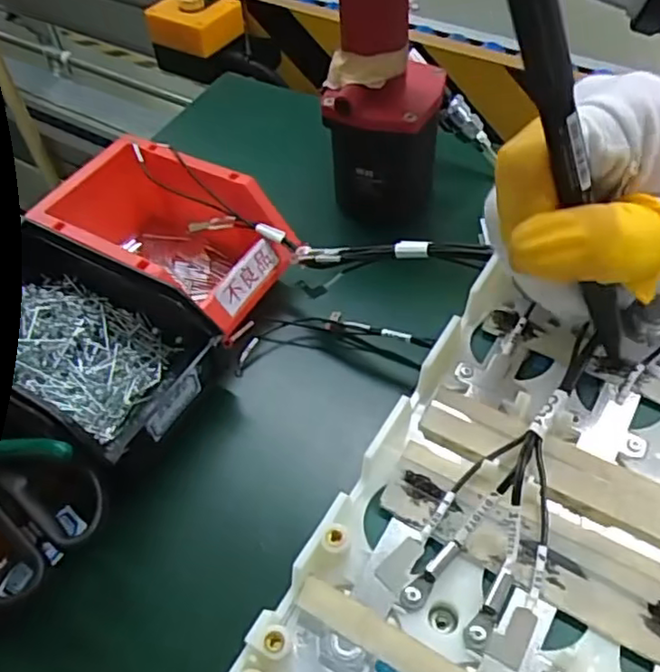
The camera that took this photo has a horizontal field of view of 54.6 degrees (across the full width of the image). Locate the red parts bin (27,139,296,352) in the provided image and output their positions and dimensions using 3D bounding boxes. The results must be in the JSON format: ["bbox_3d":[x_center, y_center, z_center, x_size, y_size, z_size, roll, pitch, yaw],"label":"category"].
[{"bbox_3d":[-0.117,-0.068,0.464,0.172,0.082,0.105,28,60,23],"label":"red parts bin"}]

